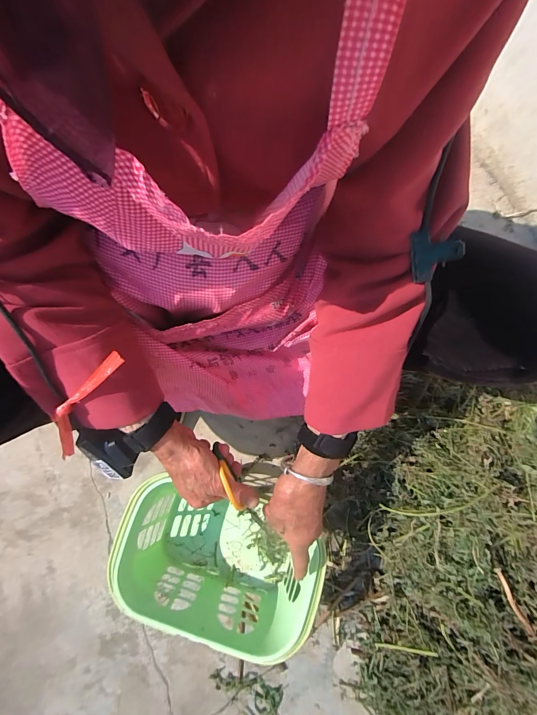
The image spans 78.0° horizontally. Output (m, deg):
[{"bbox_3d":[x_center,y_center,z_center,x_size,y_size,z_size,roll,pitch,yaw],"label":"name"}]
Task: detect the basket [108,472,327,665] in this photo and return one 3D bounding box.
[{"bbox_3d":[-0.085,0.320,0.529,0.286,0.155,0.170,27,74,2],"label":"basket"}]

